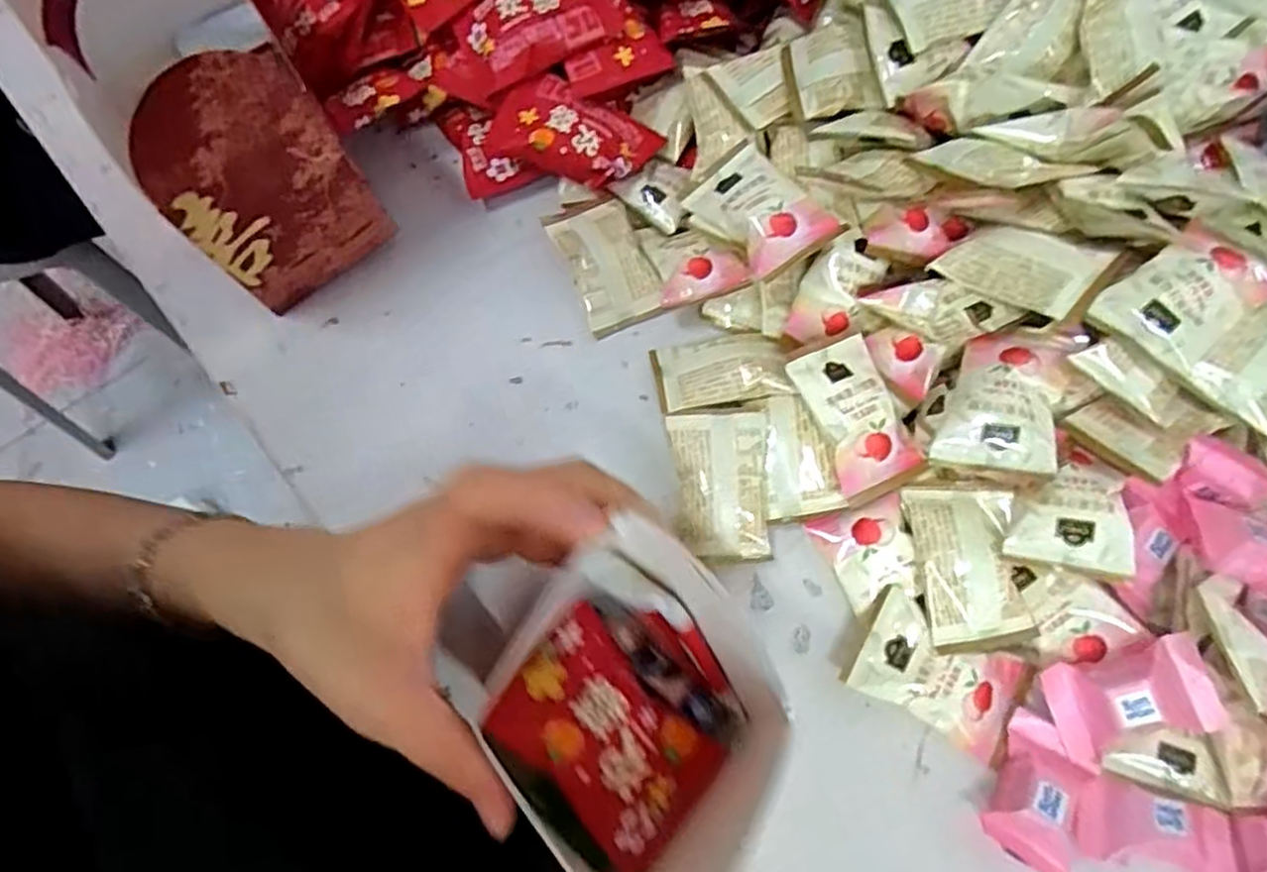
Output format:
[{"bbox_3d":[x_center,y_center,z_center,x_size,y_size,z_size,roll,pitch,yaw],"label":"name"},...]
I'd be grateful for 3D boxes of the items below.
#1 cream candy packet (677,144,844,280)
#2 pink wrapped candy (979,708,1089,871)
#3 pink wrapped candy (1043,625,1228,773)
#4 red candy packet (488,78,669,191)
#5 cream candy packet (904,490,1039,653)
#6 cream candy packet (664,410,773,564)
[{"bbox_3d":[0.055,-0.102,0.328,0.041,0.013,0.065,-38,64,4],"label":"cream candy packet"},{"bbox_3d":[0.154,0.136,0.274,0.036,0.017,0.051,27,71,12],"label":"pink wrapped candy"},{"bbox_3d":[0.186,0.099,0.274,0.054,0.016,0.037,-24,80,16],"label":"pink wrapped candy"},{"bbox_3d":[-0.032,-0.157,0.379,0.084,0.026,0.042,18,69,9],"label":"red candy packet"},{"bbox_3d":[0.135,0.051,0.293,0.041,0.008,0.064,-5,68,-1],"label":"cream candy packet"},{"bbox_3d":[0.039,0.022,0.320,0.041,0.015,0.065,-5,68,0],"label":"cream candy packet"}]

